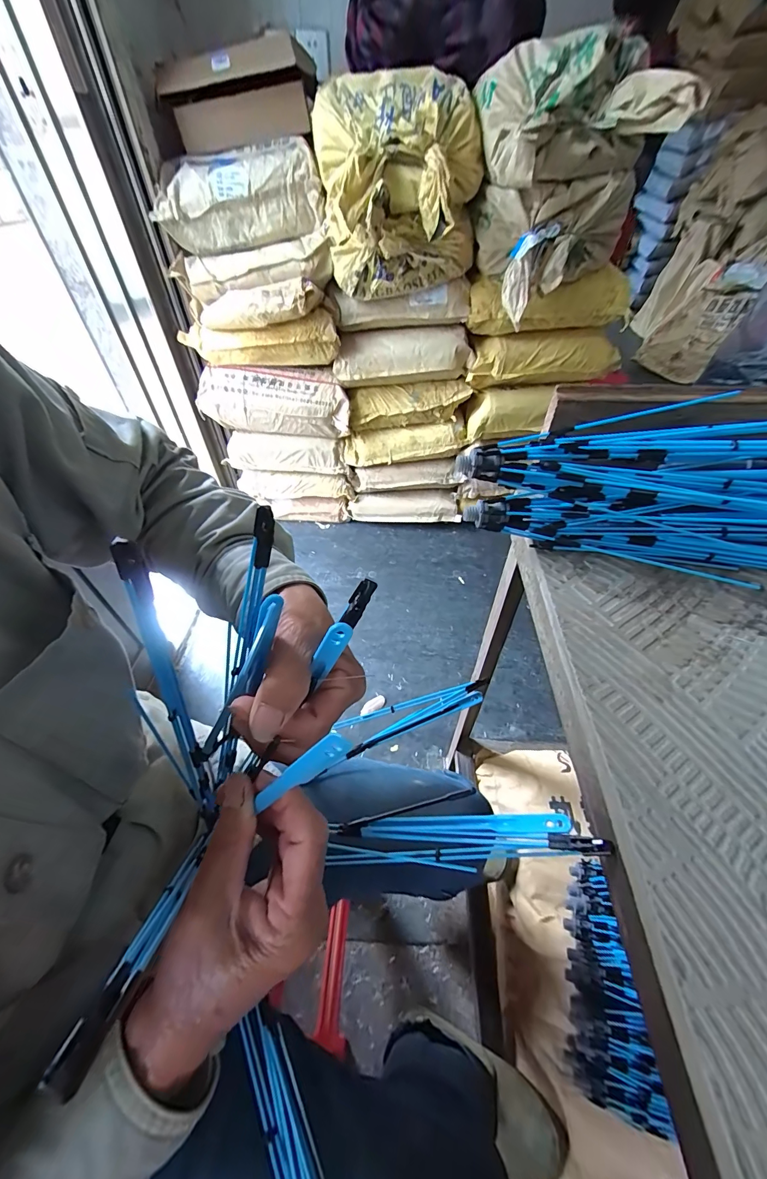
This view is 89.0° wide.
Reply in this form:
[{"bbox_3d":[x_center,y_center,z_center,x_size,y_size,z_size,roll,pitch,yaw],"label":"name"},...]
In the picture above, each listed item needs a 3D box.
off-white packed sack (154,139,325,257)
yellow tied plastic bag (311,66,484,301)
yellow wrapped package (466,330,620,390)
[{"bbox_3d":[-0.344,-0.952,0.964,0.398,0.167,0.117,1,48,2],"label":"off-white packed sack"},{"bbox_3d":[0.043,-0.925,0.923,0.371,0.361,0.228,-4,48,-3],"label":"yellow tied plastic bag"},{"bbox_3d":[0.481,-0.691,1.186,0.434,0.139,0.100,5,48,5],"label":"yellow wrapped package"}]

